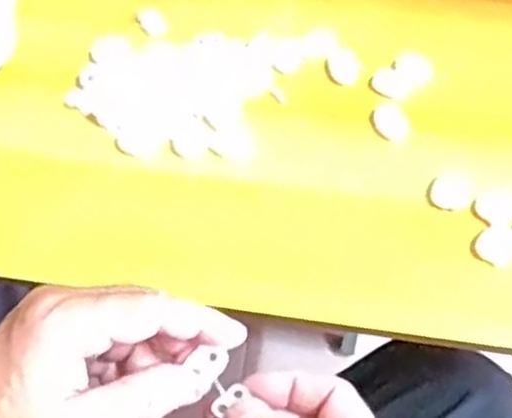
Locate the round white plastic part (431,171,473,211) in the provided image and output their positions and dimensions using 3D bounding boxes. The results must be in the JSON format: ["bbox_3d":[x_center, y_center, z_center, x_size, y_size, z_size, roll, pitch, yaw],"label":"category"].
[{"bbox_3d":[0.110,-0.010,0.423,0.021,0.004,0.023,0,65,1],"label":"round white plastic part"}]

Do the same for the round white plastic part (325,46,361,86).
[{"bbox_3d":[0.053,-0.087,0.458,0.020,0.004,0.025,-5,65,-1],"label":"round white plastic part"}]

